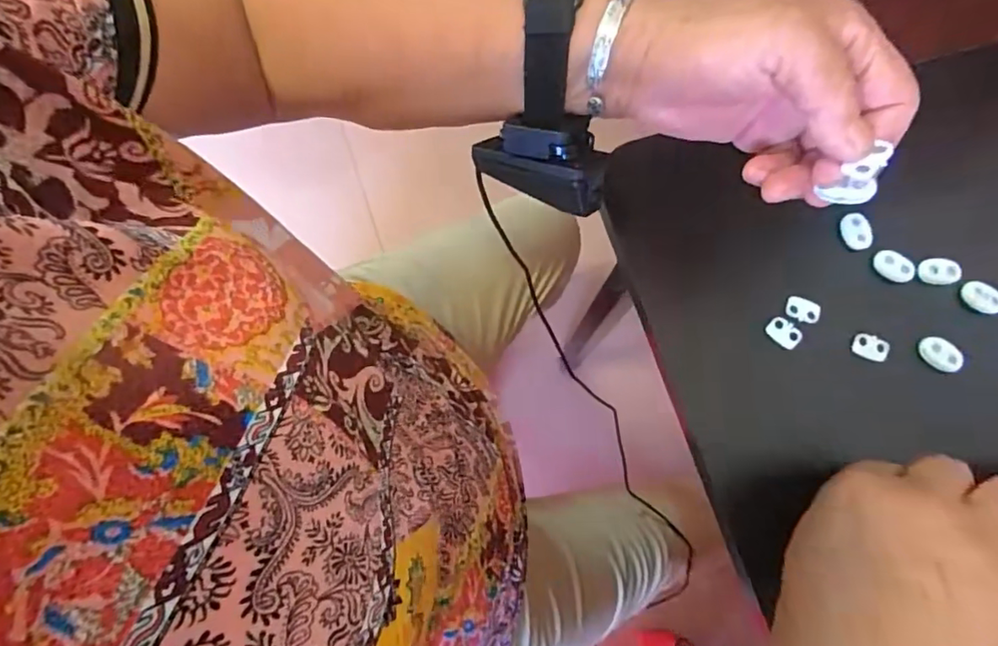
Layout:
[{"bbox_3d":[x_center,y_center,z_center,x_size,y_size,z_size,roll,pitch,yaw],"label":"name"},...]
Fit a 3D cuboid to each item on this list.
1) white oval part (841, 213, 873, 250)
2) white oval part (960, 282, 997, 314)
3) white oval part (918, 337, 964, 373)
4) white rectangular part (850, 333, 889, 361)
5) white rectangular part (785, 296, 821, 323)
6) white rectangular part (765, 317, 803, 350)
[{"bbox_3d":[0.213,-0.054,0.330,0.014,0.007,0.021,-19,77,-5],"label":"white oval part"},{"bbox_3d":[0.279,-0.015,0.320,0.022,0.008,0.013,36,79,8],"label":"white oval part"},{"bbox_3d":[0.249,0.018,0.312,0.022,0.008,0.014,33,79,7],"label":"white oval part"},{"bbox_3d":[0.211,0.014,0.315,0.018,0.005,0.012,21,77,5],"label":"white rectangular part"},{"bbox_3d":[0.177,-0.008,0.323,0.018,0.005,0.012,17,77,4],"label":"white rectangular part"},{"bbox_3d":[0.163,0.006,0.318,0.019,0.005,0.013,39,79,9],"label":"white rectangular part"}]

